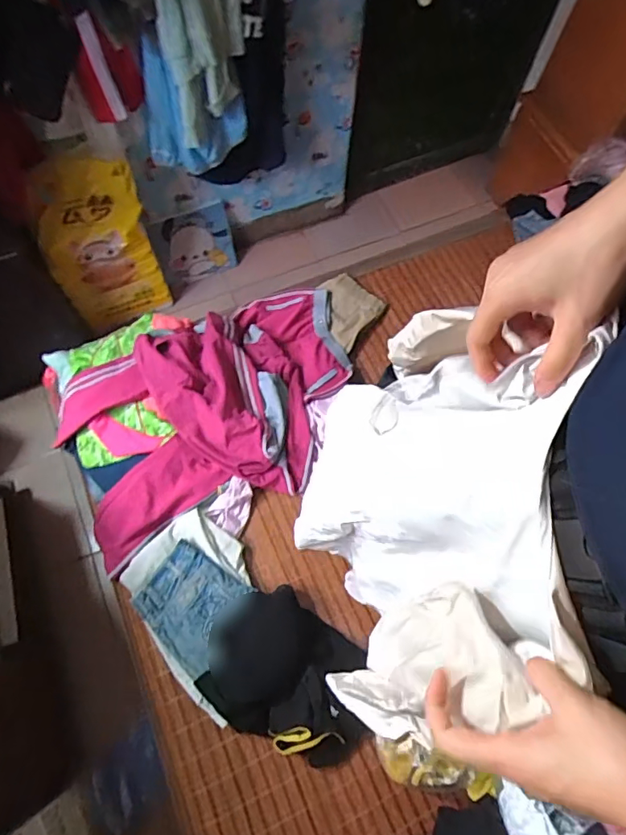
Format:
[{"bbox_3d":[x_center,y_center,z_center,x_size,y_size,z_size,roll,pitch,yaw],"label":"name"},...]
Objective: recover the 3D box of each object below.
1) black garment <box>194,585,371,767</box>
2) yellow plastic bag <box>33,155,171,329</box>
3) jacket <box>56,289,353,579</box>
[{"bbox_3d":[-0.048,0.571,1.086,0.381,0.066,0.282,36,71,12],"label":"black garment"},{"bbox_3d":[-0.707,-0.544,1.689,0.351,0.605,0.153,-25,71,-11],"label":"yellow plastic bag"},{"bbox_3d":[-0.242,-0.037,1.283,0.807,0.125,0.501,-30,72,-13],"label":"jacket"}]

